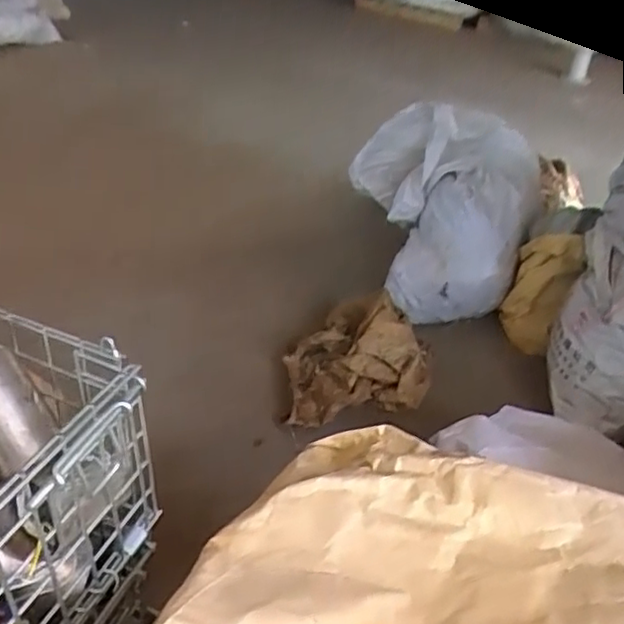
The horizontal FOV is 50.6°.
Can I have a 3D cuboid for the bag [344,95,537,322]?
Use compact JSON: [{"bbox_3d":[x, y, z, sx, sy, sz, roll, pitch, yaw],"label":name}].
[{"bbox_3d":[0.356,-0.285,1.842,0.504,0.521,0.339,15,37,11],"label":"bag"}]

